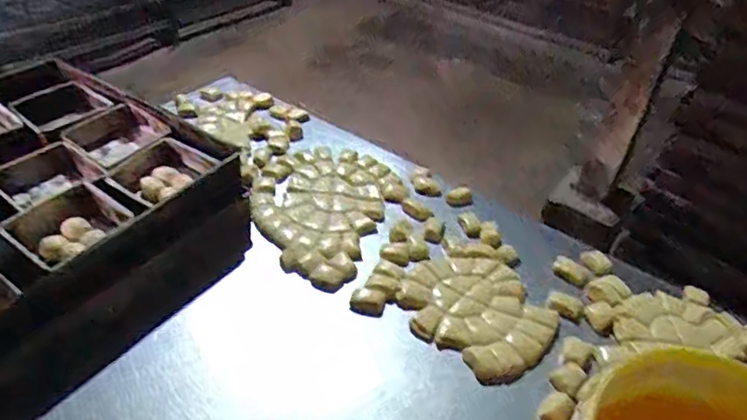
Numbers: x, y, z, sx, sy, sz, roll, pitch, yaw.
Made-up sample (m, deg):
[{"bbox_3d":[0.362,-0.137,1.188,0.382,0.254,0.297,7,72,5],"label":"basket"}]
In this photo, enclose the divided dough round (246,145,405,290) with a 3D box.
[{"bbox_3d":[-0.074,-0.007,0.879,0.196,0.015,0.284,18,42,15],"label":"divided dough round"}]

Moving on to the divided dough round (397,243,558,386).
[{"bbox_3d":[0.132,0.127,0.737,0.164,0.018,0.198,-18,45,-25],"label":"divided dough round"}]

